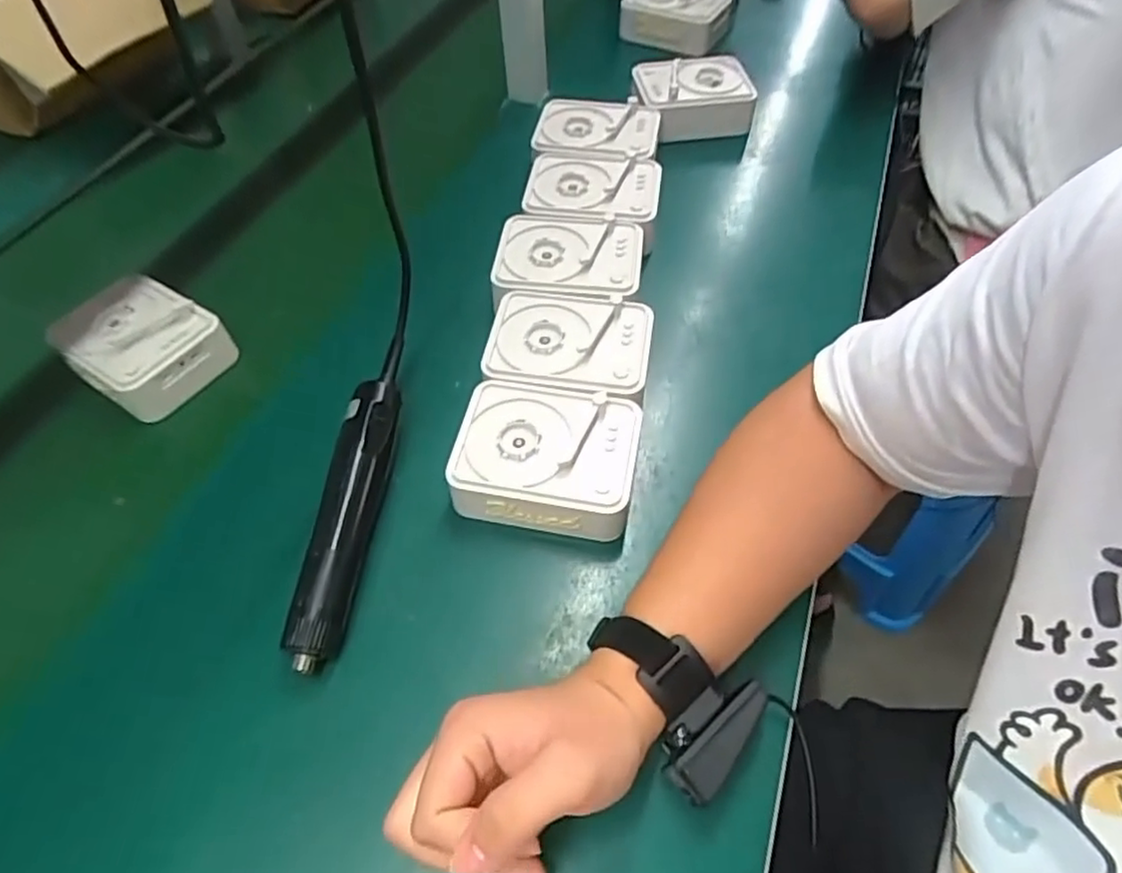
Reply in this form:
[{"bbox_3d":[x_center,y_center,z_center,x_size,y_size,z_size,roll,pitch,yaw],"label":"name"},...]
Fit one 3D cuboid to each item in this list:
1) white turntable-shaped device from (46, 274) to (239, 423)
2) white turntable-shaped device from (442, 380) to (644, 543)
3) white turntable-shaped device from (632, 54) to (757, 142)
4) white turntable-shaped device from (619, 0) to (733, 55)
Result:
[{"bbox_3d":[-0.362,-0.082,0.580,0.127,0.046,0.098,28,59,20],"label":"white turntable-shaped device"},{"bbox_3d":[-0.009,0.017,0.491,0.124,0.053,0.098,8,54,7],"label":"white turntable-shaped device"},{"bbox_3d":[0.148,-0.385,0.762,0.124,0.044,0.107,-9,54,-6],"label":"white turntable-shaped device"},{"bbox_3d":[0.153,-0.556,0.889,0.136,0.056,0.116,14,55,11],"label":"white turntable-shaped device"}]

